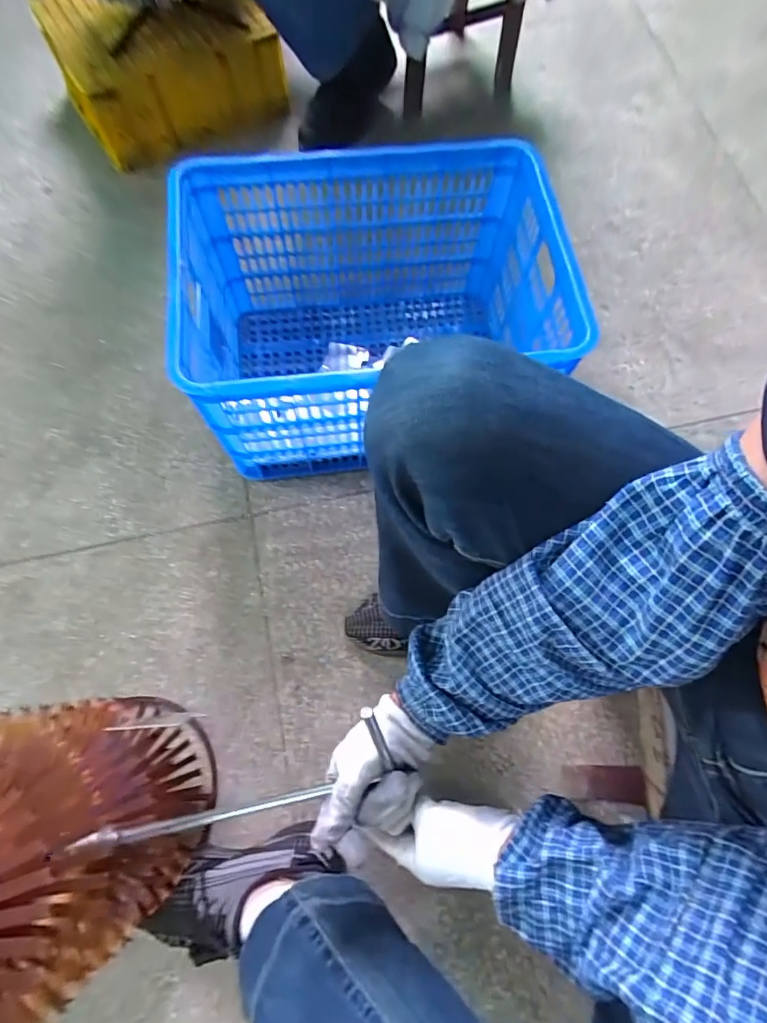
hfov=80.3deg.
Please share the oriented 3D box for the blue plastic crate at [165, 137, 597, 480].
[{"bbox_3d":[-0.008,-0.266,0.661,0.481,0.281,0.335,-6,71,-4],"label":"blue plastic crate"}]

